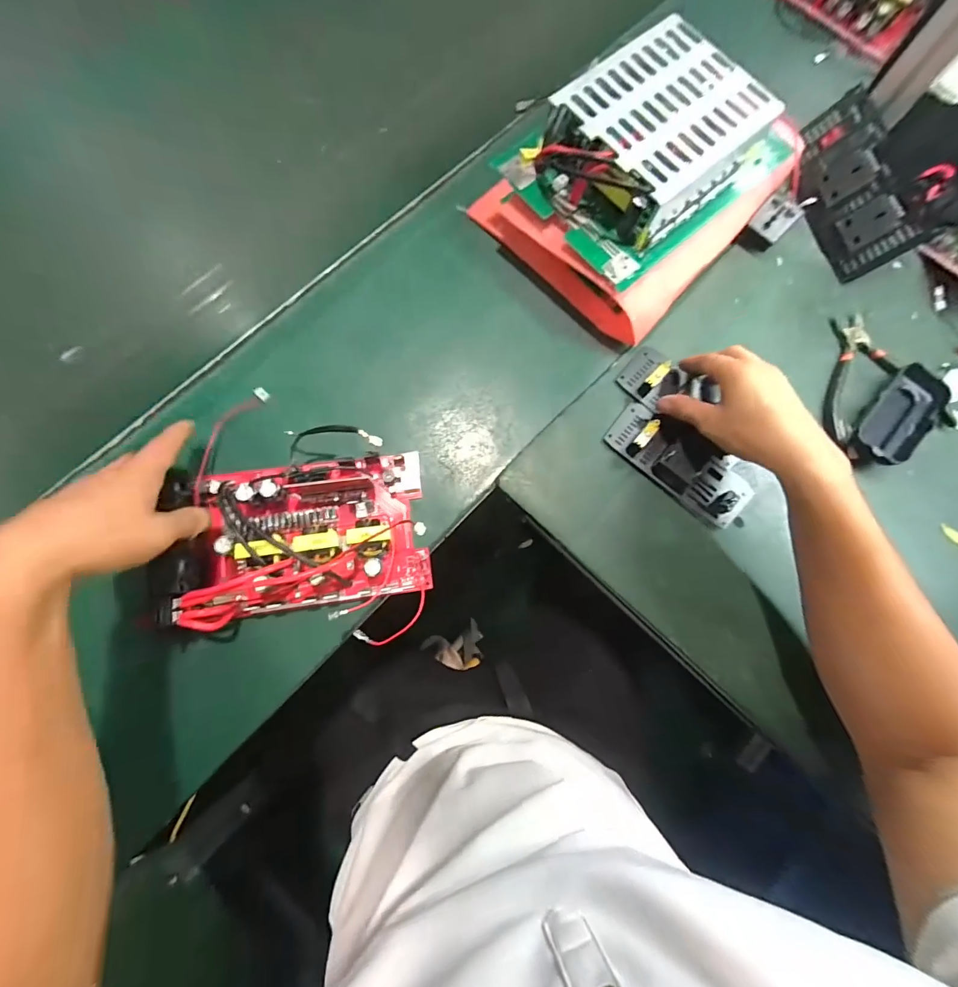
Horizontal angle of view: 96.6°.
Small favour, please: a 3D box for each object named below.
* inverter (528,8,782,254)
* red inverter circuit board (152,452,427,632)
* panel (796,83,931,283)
[{"bbox_3d":[0.157,-0.326,0.395,0.176,0.057,0.142,-40,81,-9],"label":"inverter"},{"bbox_3d":[-0.152,0.035,0.370,0.204,0.060,0.133,-6,78,-3],"label":"red inverter circuit board"},{"bbox_3d":[0.399,-0.328,0.460,0.018,0.076,0.185,-4,77,-35],"label":"panel"}]

